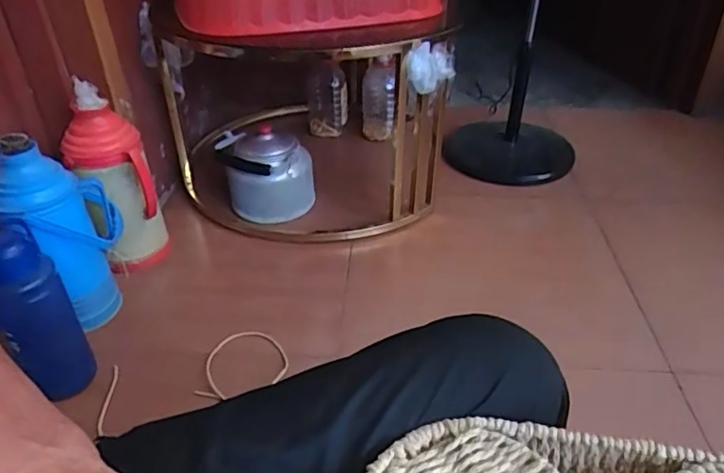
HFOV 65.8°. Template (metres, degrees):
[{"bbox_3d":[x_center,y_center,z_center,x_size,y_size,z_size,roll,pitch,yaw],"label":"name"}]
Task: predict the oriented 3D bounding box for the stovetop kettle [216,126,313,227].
[{"bbox_3d":[-0.244,-0.163,1.435,0.231,0.200,0.189,-7,36,-7],"label":"stovetop kettle"}]

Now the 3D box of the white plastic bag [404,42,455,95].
[{"bbox_3d":[0.150,-0.368,1.214,0.119,0.090,0.044,-23,40,-27],"label":"white plastic bag"}]

